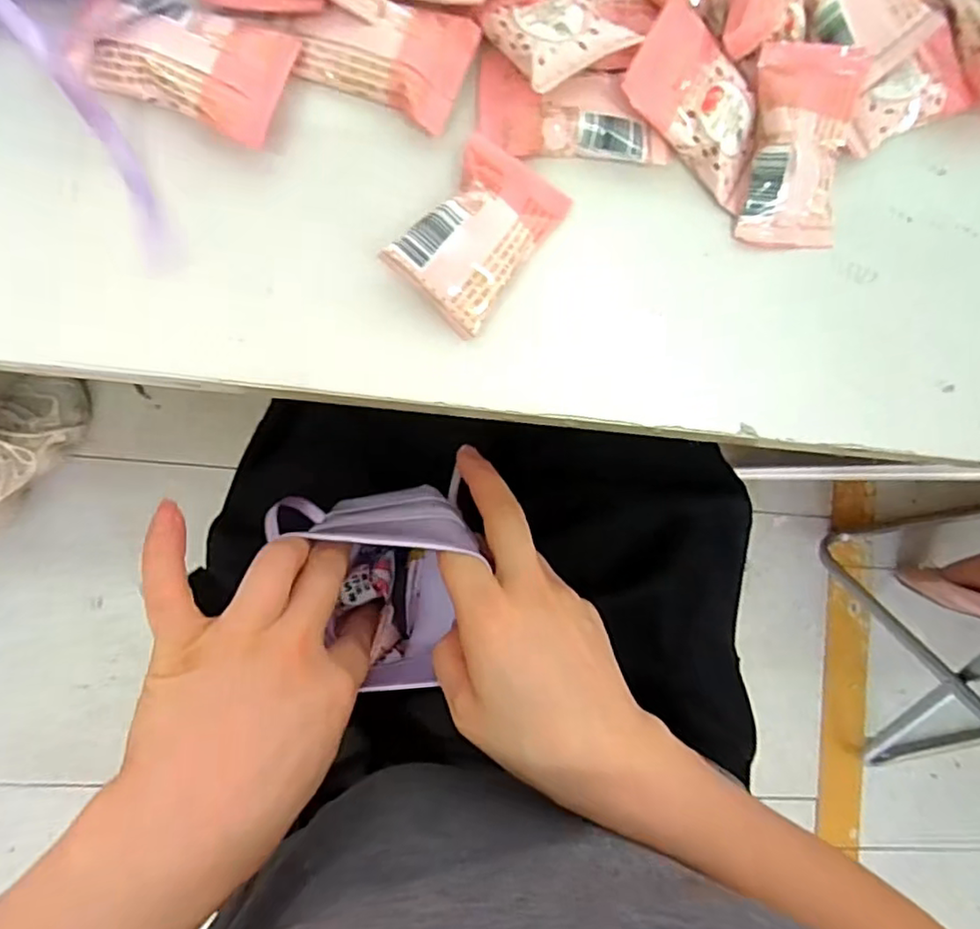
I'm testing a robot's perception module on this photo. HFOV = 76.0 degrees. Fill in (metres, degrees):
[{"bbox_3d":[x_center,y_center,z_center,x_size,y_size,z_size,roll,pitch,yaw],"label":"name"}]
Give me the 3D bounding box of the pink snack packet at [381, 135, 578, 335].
[{"bbox_3d":[-0.003,-0.083,0.222,0.040,0.014,0.065,36,84,-4],"label":"pink snack packet"}]

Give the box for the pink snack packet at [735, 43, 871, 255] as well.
[{"bbox_3d":[0.117,-0.119,0.237,0.040,0.014,0.068,-1,109,-9],"label":"pink snack packet"}]

